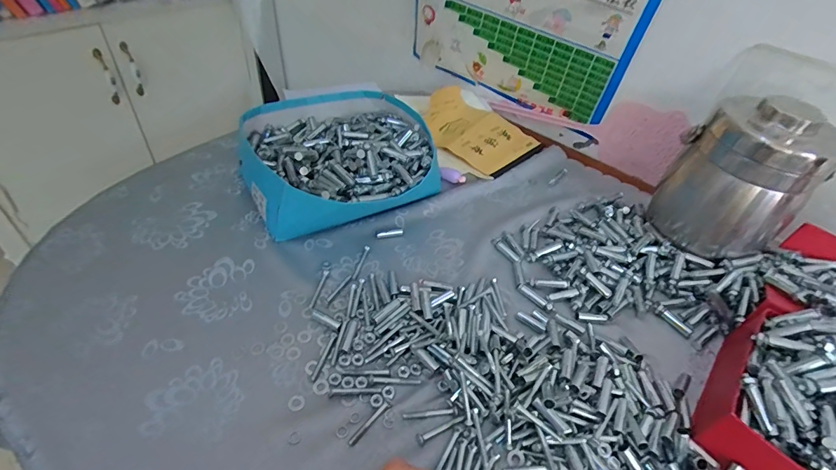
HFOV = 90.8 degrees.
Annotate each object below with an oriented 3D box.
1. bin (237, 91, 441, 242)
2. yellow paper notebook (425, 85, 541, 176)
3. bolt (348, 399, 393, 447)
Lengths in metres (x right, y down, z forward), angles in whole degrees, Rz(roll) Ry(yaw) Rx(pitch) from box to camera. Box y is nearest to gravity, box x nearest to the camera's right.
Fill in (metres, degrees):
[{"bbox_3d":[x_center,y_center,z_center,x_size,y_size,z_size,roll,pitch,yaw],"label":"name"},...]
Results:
[{"bbox_3d":[-0.122,-0.128,0.656,0.287,0.090,0.281,-16,50,-21],"label":"bin"},{"bbox_3d":[0.104,-0.212,0.822,0.232,0.033,0.178,35,52,25],"label":"yellow paper notebook"},{"bbox_3d":[-0.047,0.188,0.413,0.008,0.004,0.055,35,52,25],"label":"bolt"}]

